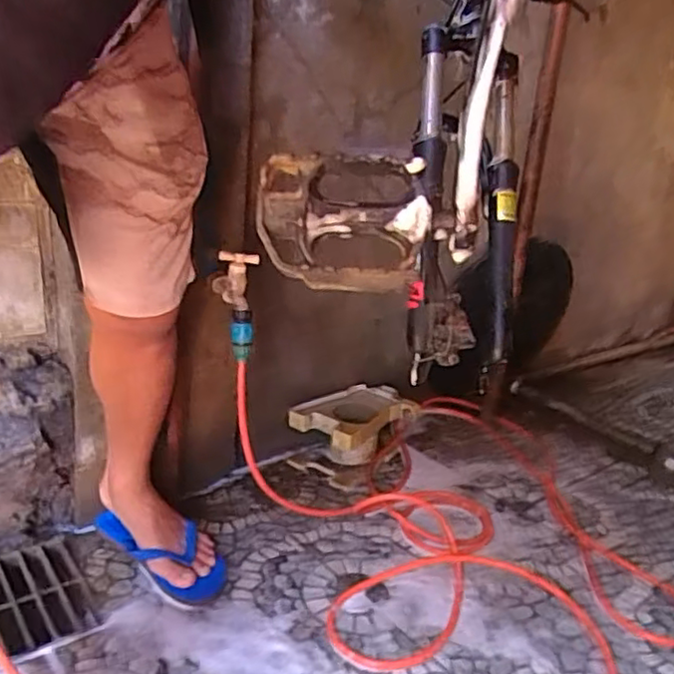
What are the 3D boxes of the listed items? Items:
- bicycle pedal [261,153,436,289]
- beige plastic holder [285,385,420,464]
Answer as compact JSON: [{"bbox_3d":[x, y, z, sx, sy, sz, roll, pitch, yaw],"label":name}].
[{"bbox_3d":[0.003,-0.066,0.375,0.093,0.077,0.024,6,-3,2],"label":"bicycle pedal"},{"bbox_3d":[0.040,0.197,1.381,0.169,0.121,0.260,19,24,38],"label":"beige plastic holder"}]

